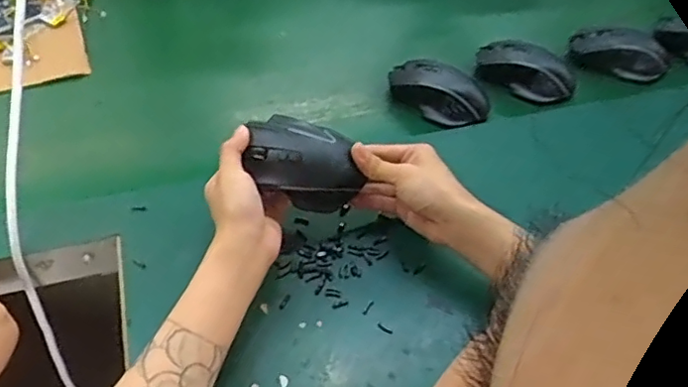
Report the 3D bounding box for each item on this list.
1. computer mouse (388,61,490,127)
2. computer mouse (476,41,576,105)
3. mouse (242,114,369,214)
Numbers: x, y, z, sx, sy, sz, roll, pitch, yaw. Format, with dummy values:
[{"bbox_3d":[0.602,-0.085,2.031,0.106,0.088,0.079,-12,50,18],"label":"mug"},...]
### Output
[{"bbox_3d":[0.104,-0.114,0.664,0.116,0.036,0.055,29,54,20],"label":"computer mouse"},{"bbox_3d":[0.206,-0.142,0.682,0.109,0.031,0.066,21,52,14],"label":"computer mouse"},{"bbox_3d":[-0.034,-0.025,0.527,0.126,0.042,0.068,16,74,-4],"label":"mouse"}]

